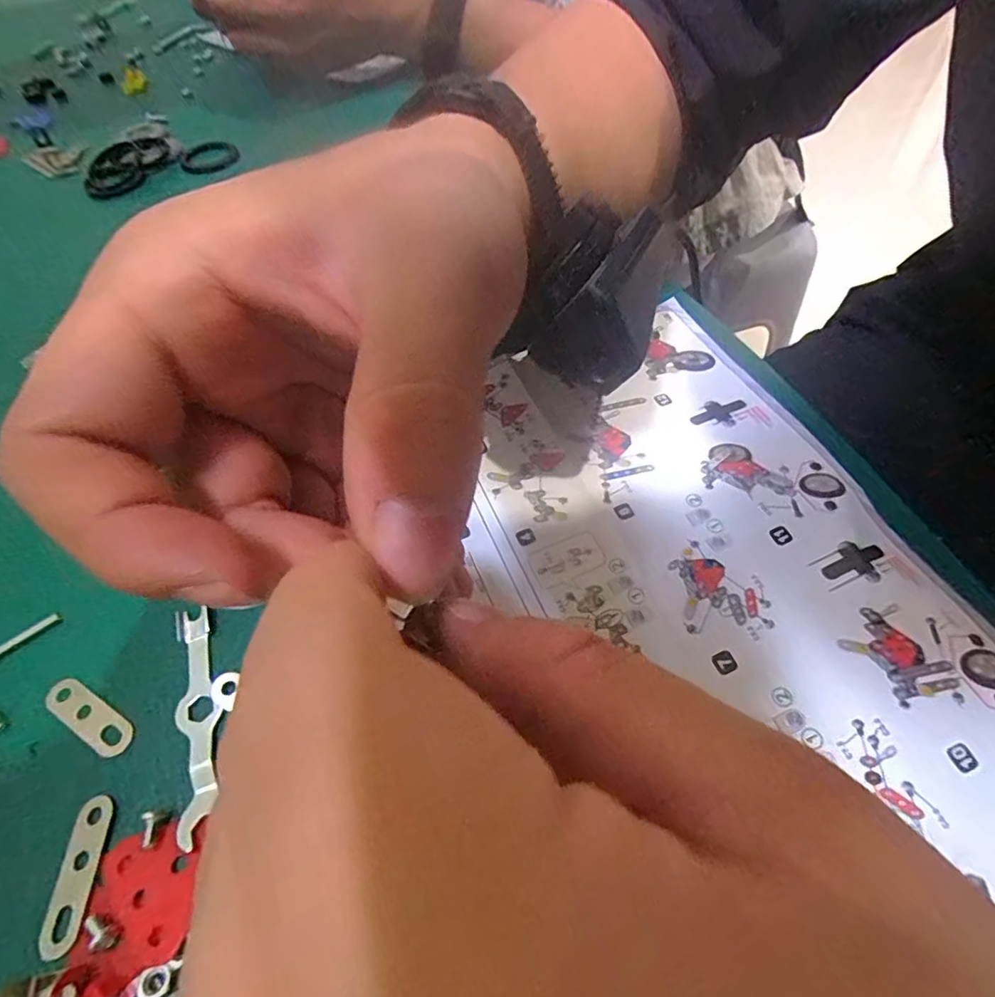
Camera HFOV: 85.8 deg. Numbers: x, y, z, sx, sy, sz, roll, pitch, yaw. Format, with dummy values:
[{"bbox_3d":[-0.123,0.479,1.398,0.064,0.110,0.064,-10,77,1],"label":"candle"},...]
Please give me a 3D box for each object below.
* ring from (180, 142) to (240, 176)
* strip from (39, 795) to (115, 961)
[{"bbox_3d":[-0.190,-0.226,0.355,0.031,0.007,0.037,11,59,12],"label":"ring"},{"bbox_3d":[-0.108,0.096,0.138,0.009,0.004,0.034,-4,55,-2],"label":"strip"}]

